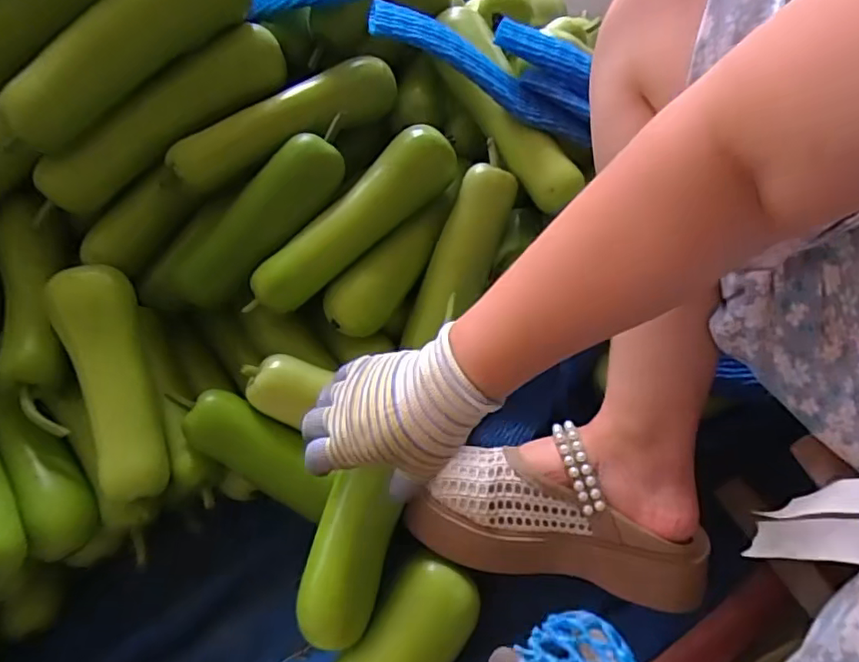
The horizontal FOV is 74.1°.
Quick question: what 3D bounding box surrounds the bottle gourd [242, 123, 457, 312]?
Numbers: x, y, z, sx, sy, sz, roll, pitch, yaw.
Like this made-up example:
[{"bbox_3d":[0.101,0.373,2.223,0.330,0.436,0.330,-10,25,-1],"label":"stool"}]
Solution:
[{"bbox_3d":[-0.074,-0.108,0.554,0.247,0.059,0.056,-40,68,-15],"label":"bottle gourd"}]

